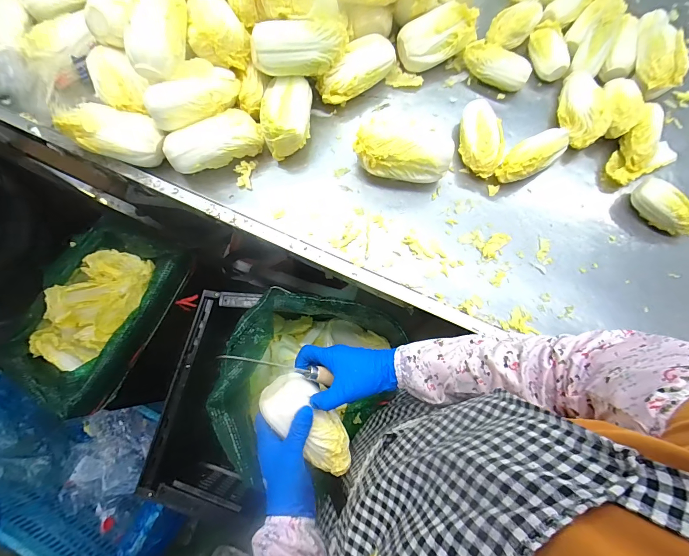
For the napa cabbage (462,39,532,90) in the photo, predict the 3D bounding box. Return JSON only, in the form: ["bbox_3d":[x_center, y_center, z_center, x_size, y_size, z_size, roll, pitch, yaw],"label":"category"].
[{"bbox_3d":[0.258,-0.361,0.577,0.112,0.050,0.060,43,80,9],"label":"napa cabbage"}]

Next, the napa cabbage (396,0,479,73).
[{"bbox_3d":[0.158,-0.405,0.566,0.132,0.069,0.066,-25,78,-6],"label":"napa cabbage"}]

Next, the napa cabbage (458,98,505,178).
[{"bbox_3d":[0.216,-0.219,0.538,0.053,0.052,0.118,-3,77,-1],"label":"napa cabbage"}]

